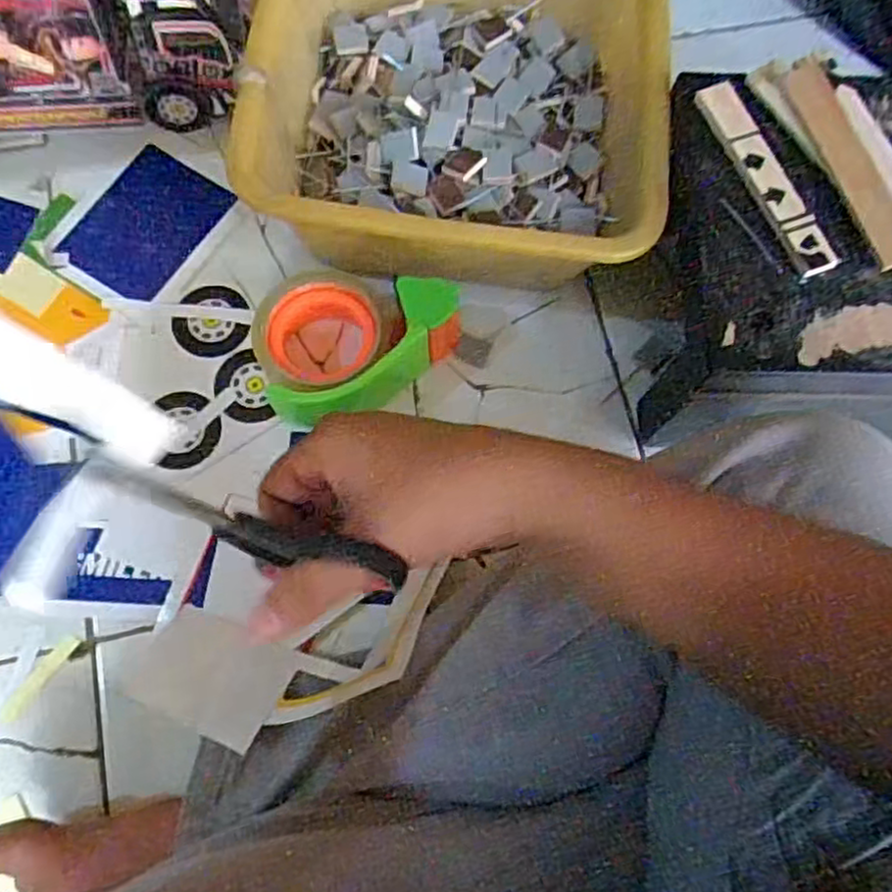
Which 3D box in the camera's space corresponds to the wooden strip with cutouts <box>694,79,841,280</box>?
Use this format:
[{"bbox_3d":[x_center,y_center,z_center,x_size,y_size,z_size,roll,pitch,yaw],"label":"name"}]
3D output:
[{"bbox_3d":[0.188,-0.161,0.416,0.023,0.010,0.135,-23,75,2],"label":"wooden strip with cutouts"}]

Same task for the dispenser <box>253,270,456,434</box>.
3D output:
[{"bbox_3d":[-0.060,-0.076,0.501,0.141,0.063,0.099,-11,75,-5],"label":"dispenser"}]

